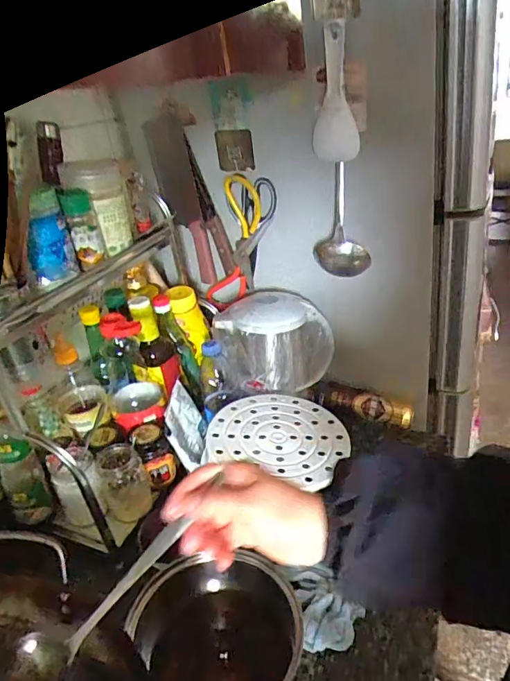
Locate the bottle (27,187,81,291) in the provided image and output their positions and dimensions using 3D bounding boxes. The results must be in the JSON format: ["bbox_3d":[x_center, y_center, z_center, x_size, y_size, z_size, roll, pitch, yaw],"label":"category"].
[{"bbox_3d":[-0.281,-0.139,0.639,0.043,0.120,0.058,-7,30,0],"label":"bottle"}]

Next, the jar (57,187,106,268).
[{"bbox_3d":[-0.251,-0.167,0.687,0.041,0.103,0.052,-14,31,-13],"label":"jar"}]

